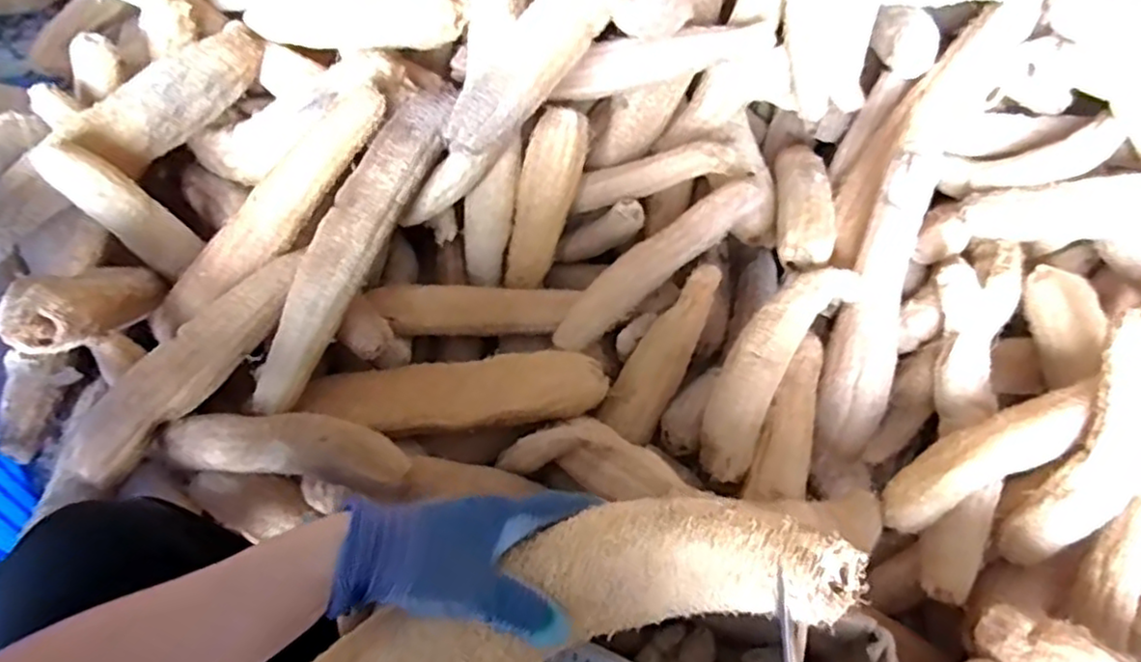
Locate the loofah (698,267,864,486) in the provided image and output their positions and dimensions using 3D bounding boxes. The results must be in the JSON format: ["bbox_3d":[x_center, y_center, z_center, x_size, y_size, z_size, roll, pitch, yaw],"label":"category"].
[{"bbox_3d":[0.228,0.034,0.779,0.083,0.059,0.286,31,80,17],"label":"loofah"}]

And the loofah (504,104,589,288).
[{"bbox_3d":[-0.037,-0.173,0.909,0.075,0.245,0.052,23,24,12],"label":"loofah"}]

